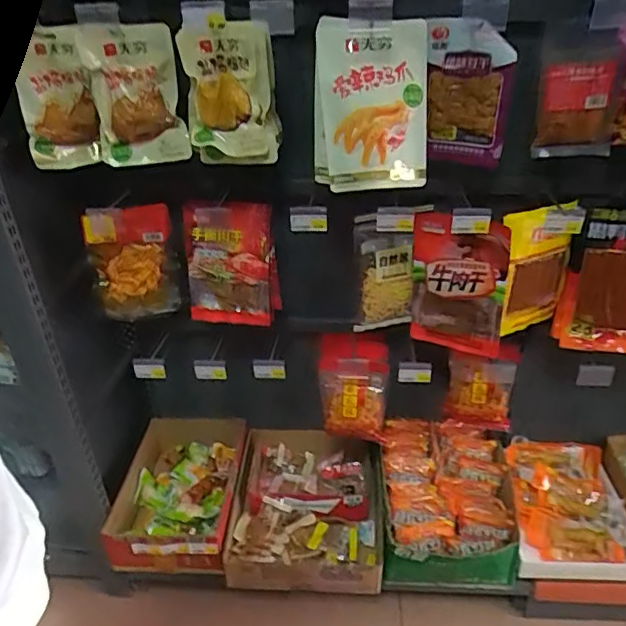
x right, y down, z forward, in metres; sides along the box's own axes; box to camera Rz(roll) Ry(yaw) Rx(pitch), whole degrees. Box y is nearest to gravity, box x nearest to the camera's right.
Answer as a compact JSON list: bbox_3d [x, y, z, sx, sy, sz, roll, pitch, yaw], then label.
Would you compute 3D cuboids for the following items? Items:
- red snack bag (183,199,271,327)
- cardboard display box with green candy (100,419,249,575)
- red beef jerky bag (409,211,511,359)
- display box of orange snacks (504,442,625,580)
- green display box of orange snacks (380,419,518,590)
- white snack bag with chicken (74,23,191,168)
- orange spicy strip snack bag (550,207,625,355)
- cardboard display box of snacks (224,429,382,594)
[{"bbox_3d":[-0.160,-0.086,1.046,0.161,0.247,0.034,3,31,7],"label":"red snack bag"},{"bbox_3d":[-0.314,0.407,1.295,0.271,0.098,0.352,1,31,4],"label":"cardboard display box with green candy"},{"bbox_3d":[0.258,-0.051,1.010,0.172,0.260,0.037,19,36,30],"label":"red beef jerky bag"},{"bbox_3d":[0.559,0.425,1.236,0.247,0.083,0.295,0,31,3],"label":"display box of orange snacks"},{"bbox_3d":[0.291,0.414,1.244,0.267,0.150,0.357,1,31,4],"label":"green display box of orange snacks"},{"bbox_3d":[-0.293,-0.355,0.920,0.148,0.211,0.030,-3,31,-4],"label":"white snack bag with chicken"},{"bbox_3d":[0.553,-0.050,0.989,0.195,0.258,0.053,11,33,19],"label":"orange spicy strip snack bag"},{"bbox_3d":[-0.016,0.427,1.271,0.316,0.088,0.381,1,31,3],"label":"cardboard display box of snacks"}]

